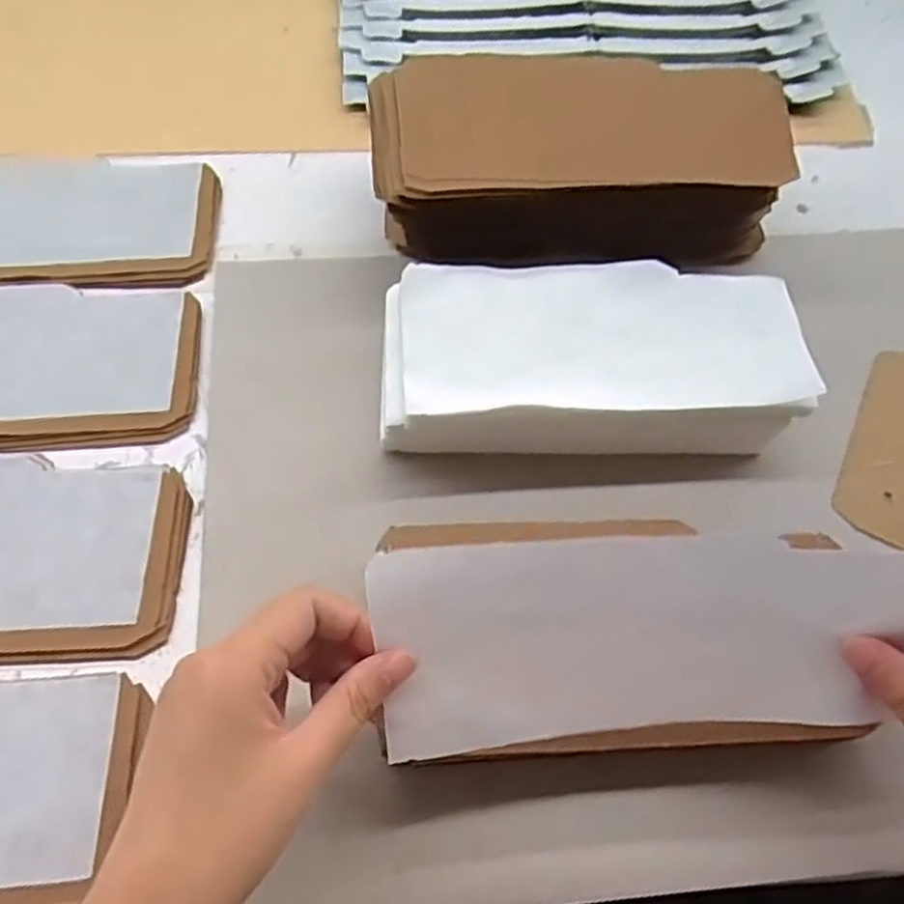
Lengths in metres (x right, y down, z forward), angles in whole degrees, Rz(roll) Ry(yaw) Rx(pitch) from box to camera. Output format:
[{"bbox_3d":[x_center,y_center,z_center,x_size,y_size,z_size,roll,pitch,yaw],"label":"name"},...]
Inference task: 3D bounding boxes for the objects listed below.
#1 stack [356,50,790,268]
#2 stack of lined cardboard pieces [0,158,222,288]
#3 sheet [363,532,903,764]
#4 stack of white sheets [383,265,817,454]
[{"bbox_3d":[0.075,-0.170,0.456,0.241,0.091,0.125,-6,64,-6],"label":"stack"},{"bbox_3d":[-0.266,-0.148,0.477,0.225,0.008,0.109,-2,63,-4],"label":"stack of lined cardboard pieces"},{"bbox_3d":[0.078,0.072,0.289,0.210,0.019,0.085,-5,106,-1],"label":"sheet"},{"bbox_3d":[0.074,-0.047,0.408,0.224,0.068,0.110,-1,63,-4],"label":"stack of white sheets"}]

